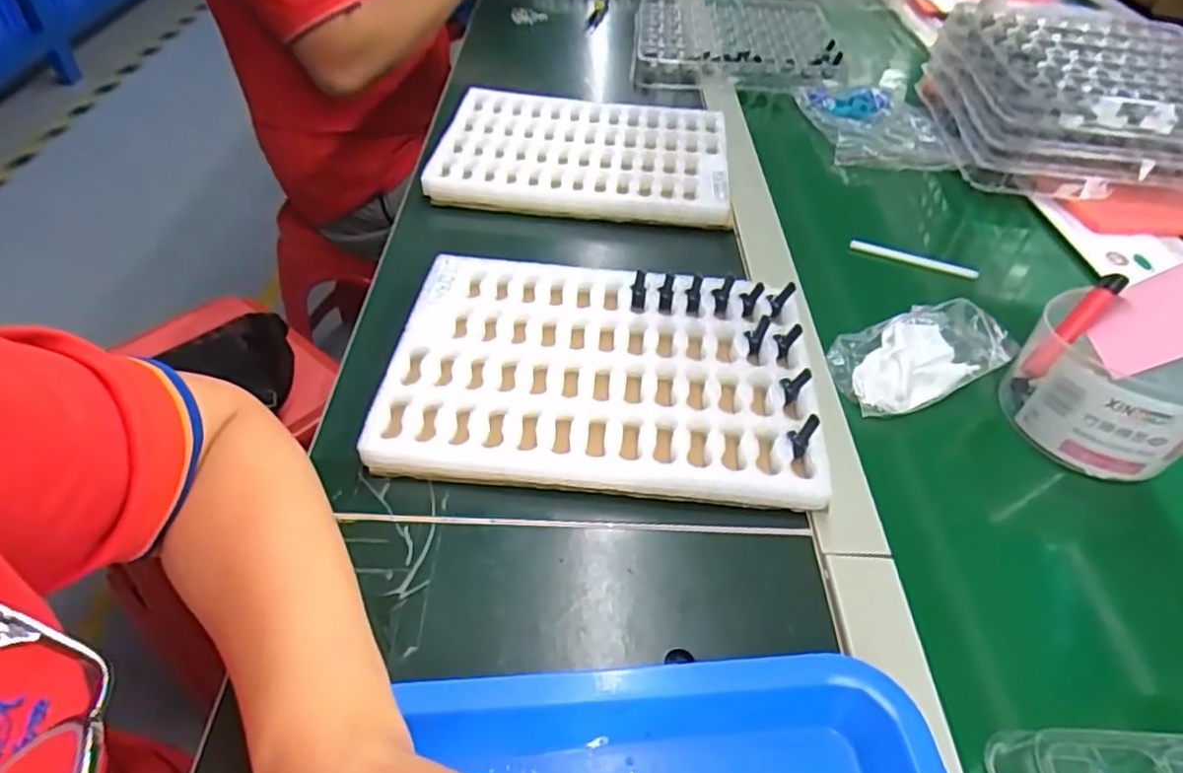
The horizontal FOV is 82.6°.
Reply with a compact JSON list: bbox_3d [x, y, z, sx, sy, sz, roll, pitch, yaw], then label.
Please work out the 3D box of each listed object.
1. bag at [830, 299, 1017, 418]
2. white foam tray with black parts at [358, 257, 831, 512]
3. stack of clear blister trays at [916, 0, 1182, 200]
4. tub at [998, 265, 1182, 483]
[{"bbox_3d":[0.234,-0.026,0.482,0.122,0.034,0.072,-15,49,-18],"label":"bag"},{"bbox_3d":[0.007,-0.012,0.456,0.272,0.032,0.187,5,46,1],"label":"white foam tray with black parts"},{"bbox_3d":[0.507,-0.301,0.705,0.249,0.089,0.261,4,46,0],"label":"stack of clear blister trays"},{"bbox_3d":[0.342,-0.013,0.428,0.099,0.111,0.108,-27,54,-26],"label":"tub"}]

